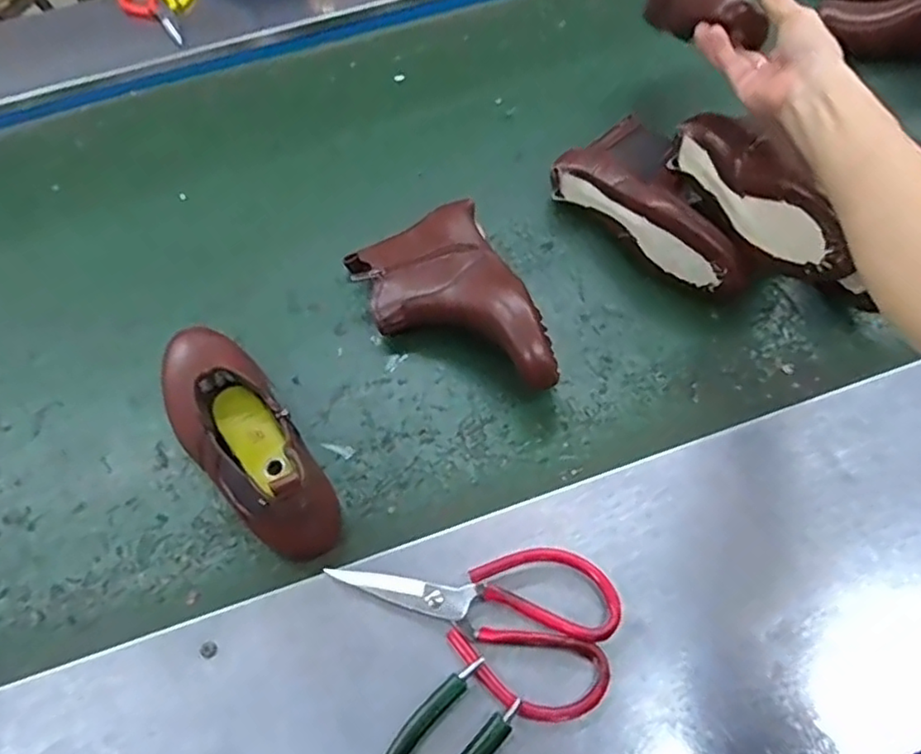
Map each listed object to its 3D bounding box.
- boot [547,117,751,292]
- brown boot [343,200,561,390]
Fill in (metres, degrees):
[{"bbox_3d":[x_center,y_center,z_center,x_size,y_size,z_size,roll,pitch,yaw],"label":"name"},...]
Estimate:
[{"bbox_3d":[0.203,-0.165,0.635,0.117,0.070,0.222,-34,61,-17],"label":"boot"},{"bbox_3d":[-0.016,-0.061,0.588,0.138,0.068,0.209,-18,57,-7],"label":"brown boot"}]

